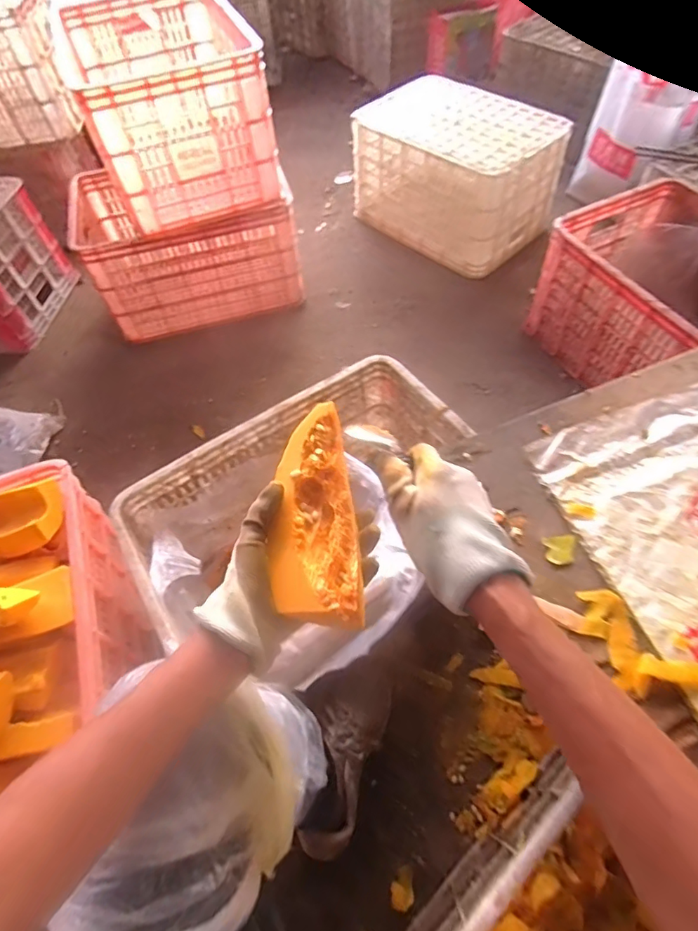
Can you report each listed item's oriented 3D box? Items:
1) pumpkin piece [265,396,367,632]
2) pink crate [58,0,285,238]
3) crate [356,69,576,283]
[{"bbox_3d":[-0.028,0.043,0.457,0.074,0.044,0.209,-4,56,2],"label":"pumpkin piece"},{"bbox_3d":[-0.402,-0.820,1.148,0.356,0.277,0.549,-20,58,-8],"label":"pink crate"},{"bbox_3d":[0.300,-0.846,1.458,0.348,0.295,0.532,-37,62,-18],"label":"crate"}]

